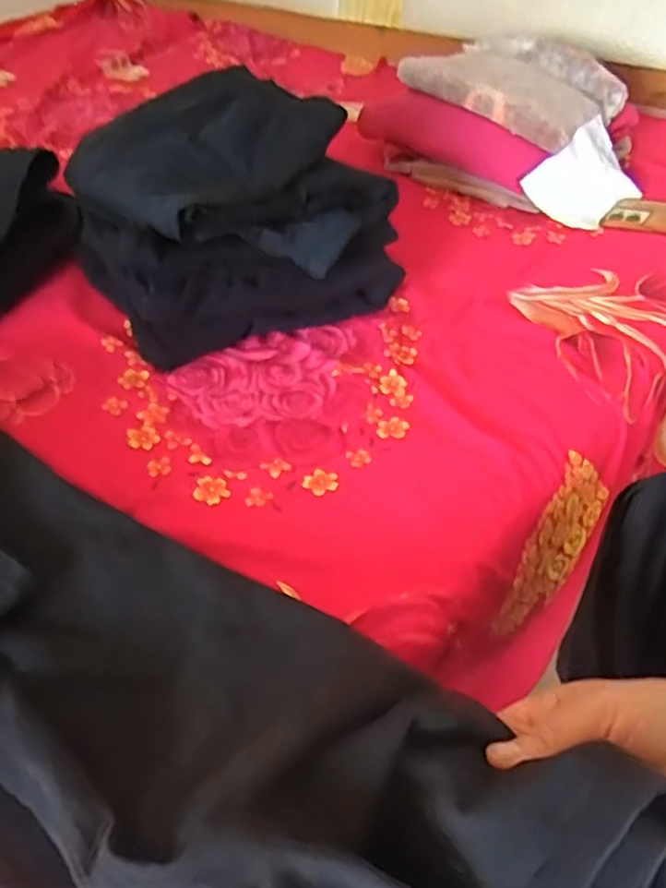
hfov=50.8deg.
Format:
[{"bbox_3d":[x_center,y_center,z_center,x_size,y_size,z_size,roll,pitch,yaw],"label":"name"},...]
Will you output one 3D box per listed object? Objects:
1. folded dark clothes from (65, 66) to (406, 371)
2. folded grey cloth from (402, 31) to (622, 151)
[{"bbox_3d":[-0.124,-0.270,0.797,0.291,0.191,0.314,-23,47,-21],"label":"folded dark clothes"},{"bbox_3d":[0.266,-0.531,1.024,0.196,0.065,0.309,-33,50,-30],"label":"folded grey cloth"}]

